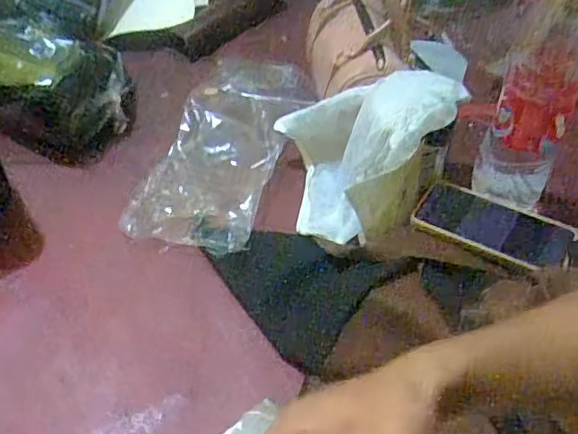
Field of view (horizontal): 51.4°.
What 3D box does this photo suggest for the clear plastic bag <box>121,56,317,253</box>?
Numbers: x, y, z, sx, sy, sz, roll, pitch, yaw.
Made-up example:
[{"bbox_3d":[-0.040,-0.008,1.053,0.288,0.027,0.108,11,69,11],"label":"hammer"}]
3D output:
[{"bbox_3d":[-0.087,-0.113,0.825,0.171,0.029,0.369,12,50,12],"label":"clear plastic bag"}]

